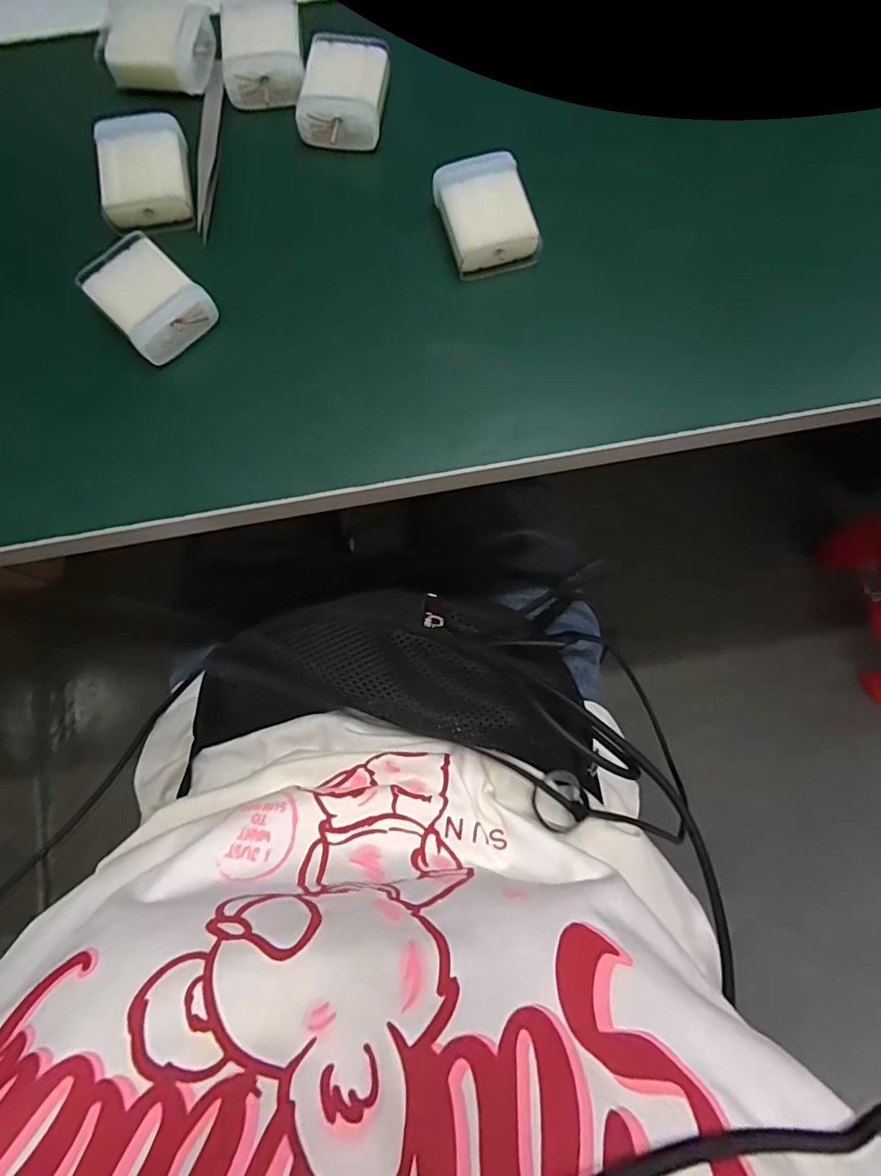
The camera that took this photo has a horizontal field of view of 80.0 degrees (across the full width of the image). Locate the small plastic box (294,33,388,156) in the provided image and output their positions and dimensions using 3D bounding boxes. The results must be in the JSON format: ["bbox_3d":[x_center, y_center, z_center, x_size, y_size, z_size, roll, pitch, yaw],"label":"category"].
[{"bbox_3d":[-0.050,-0.261,0.278,0.041,0.017,0.057,9,76,1],"label":"small plastic box"}]

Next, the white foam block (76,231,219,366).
[{"bbox_3d":[-0.142,-0.141,0.252,0.050,0.017,0.041,44,79,9],"label":"white foam block"}]

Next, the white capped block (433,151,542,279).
[{"bbox_3d":[0.022,-0.187,0.264,0.043,0.022,0.049,-16,77,-5],"label":"white capped block"}]

